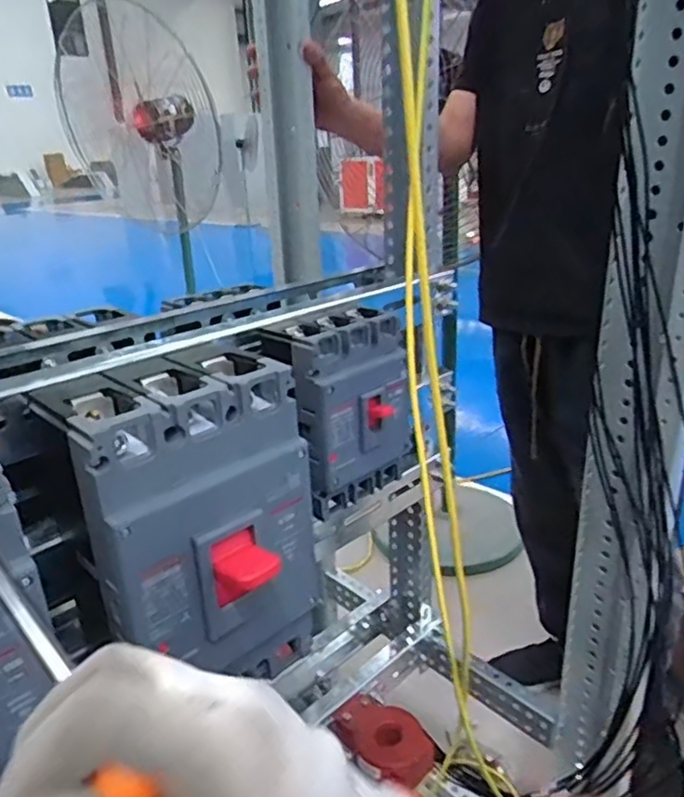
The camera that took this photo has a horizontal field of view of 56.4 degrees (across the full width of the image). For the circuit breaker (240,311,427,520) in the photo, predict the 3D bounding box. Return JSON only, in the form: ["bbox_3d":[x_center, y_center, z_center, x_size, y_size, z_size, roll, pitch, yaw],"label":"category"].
[{"bbox_3d":[0.000,0.012,0.572,0.122,0.159,0.084,-22,28,-40],"label":"circuit breaker"}]

